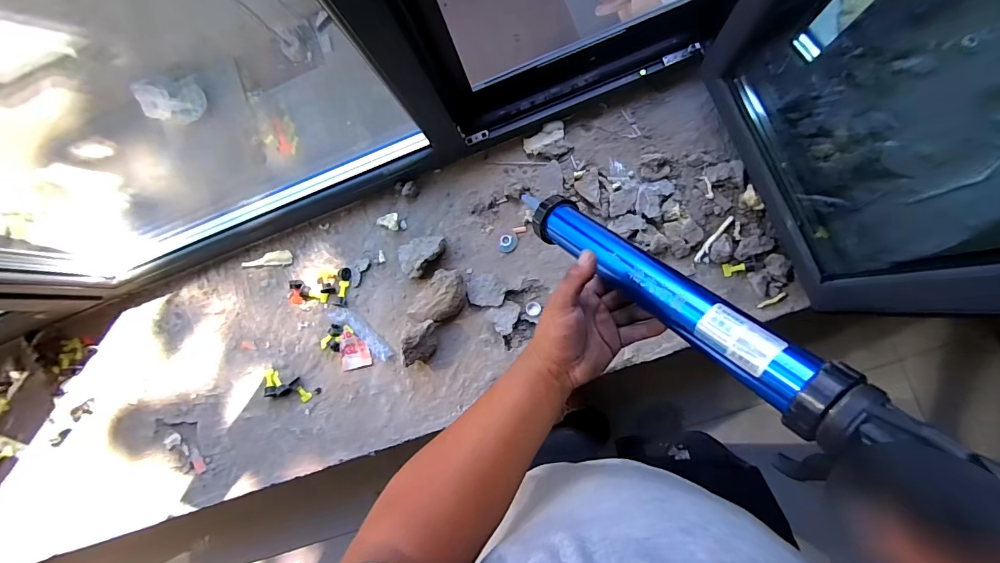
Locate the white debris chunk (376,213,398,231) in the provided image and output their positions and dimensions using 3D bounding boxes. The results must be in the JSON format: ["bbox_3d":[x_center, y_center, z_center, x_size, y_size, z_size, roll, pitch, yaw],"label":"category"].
[{"bbox_3d":[-0.262,-0.145,1.022,0.054,0.016,0.039,22,89,9],"label":"white debris chunk"}]

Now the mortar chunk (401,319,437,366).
[{"bbox_3d":[-0.177,0.136,0.960,0.058,0.087,0.103,4,87,9],"label":"mortar chunk"}]

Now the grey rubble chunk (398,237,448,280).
[{"bbox_3d":[-0.181,-0.066,0.985,0.129,0.063,0.091,-30,82,5],"label":"grey rubble chunk"}]

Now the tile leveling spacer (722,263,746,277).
[{"bbox_3d":[0.494,-0.025,0.912,0.041,0.010,0.026,-8,85,8],"label":"tile leveling spacer"}]

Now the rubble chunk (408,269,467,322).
[{"bbox_3d":[-0.137,0.042,0.969,0.096,0.055,0.154,42,93,9],"label":"rubble chunk"}]

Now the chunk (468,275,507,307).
[{"bbox_3d":[-0.030,0.020,0.969,0.083,0.016,0.069,0,86,9],"label":"chunk"}]

